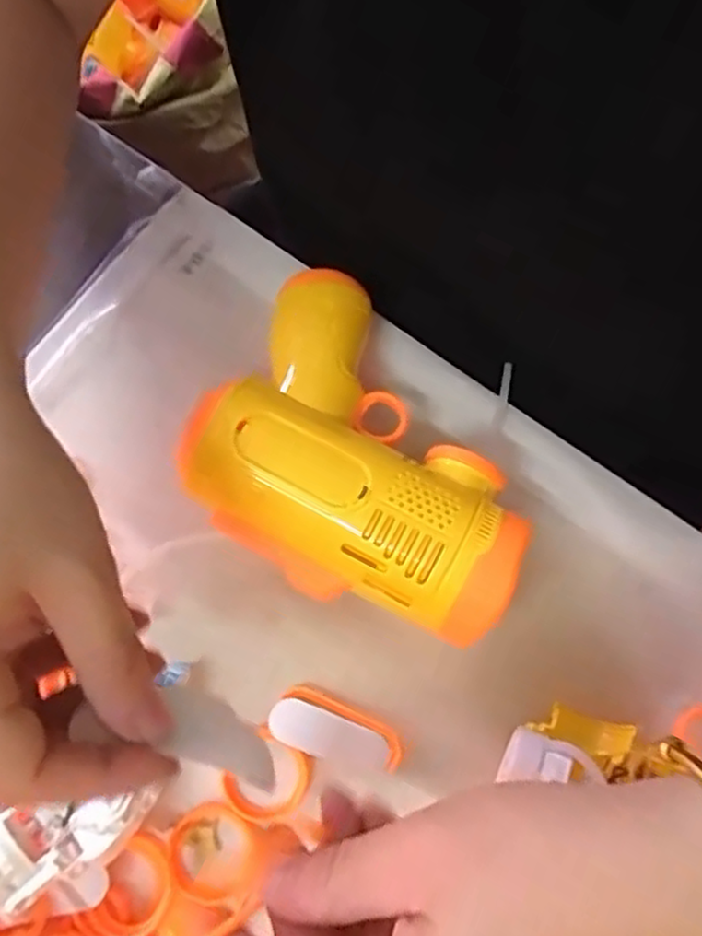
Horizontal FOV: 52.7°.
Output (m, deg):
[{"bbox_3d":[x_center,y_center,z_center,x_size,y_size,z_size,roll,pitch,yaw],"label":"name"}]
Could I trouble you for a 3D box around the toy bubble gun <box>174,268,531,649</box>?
[{"bbox_3d":[0.010,-0.007,0.290,0.133,0.056,0.118,27,77,6],"label":"toy bubble gun"}]

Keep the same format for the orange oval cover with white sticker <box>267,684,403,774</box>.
[{"bbox_3d":[-0.006,0.107,0.287,0.053,0.004,0.023,23,77,5],"label":"orange oval cover with white sticker"}]

